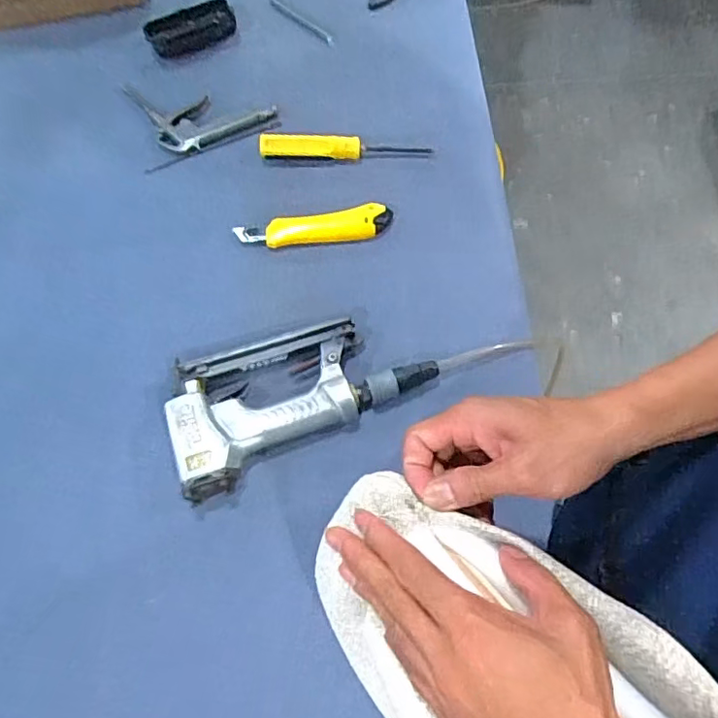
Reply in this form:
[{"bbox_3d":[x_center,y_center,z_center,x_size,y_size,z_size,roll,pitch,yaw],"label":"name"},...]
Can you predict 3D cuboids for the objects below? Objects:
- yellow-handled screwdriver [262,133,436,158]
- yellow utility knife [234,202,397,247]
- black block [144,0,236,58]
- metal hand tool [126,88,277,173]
[{"bbox_3d":[-0.014,-0.249,0.658,0.197,0.032,0.019,-3,68,-2],"label":"yellow-handled screwdriver"},{"bbox_3d":[-0.048,-0.145,0.620,0.164,0.014,0.036,-5,68,-3],"label":"yellow utility knife"},{"bbox_3d":[-0.213,-0.422,0.723,0.111,0.014,0.058,-24,71,-10],"label":"black block"},{"bbox_3d":[-0.187,-0.298,0.685,0.167,0.011,0.120,-15,69,-6],"label":"metal hand tool"}]

